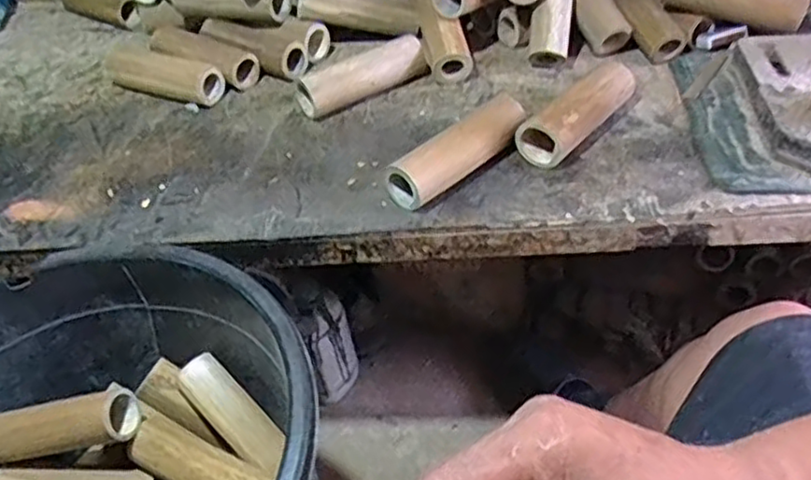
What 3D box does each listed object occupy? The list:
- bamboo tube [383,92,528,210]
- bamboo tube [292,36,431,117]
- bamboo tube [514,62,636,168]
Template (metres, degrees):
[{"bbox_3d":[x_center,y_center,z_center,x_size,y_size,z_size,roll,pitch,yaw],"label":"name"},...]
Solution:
[{"bbox_3d":[0.063,-0.098,0.765,0.177,0.057,0.050,-33,48,-25],"label":"bamboo tube"},{"bbox_3d":[-0.054,-0.221,0.915,0.184,0.056,0.043,-25,45,-18],"label":"bamboo tube"},{"bbox_3d":[0.208,-0.149,0.799,0.173,0.054,0.058,-34,49,-26],"label":"bamboo tube"}]

